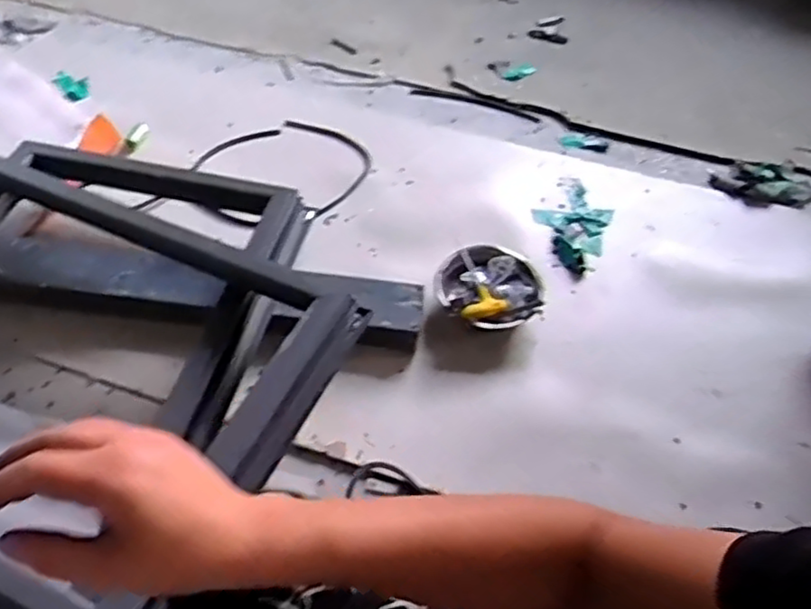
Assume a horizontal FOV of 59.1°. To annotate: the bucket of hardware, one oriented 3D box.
[{"bbox_3d":[0.148,-0.028,1.246,0.179,0.060,0.182,1,49,-1],"label":"bucket of hardware"}]

